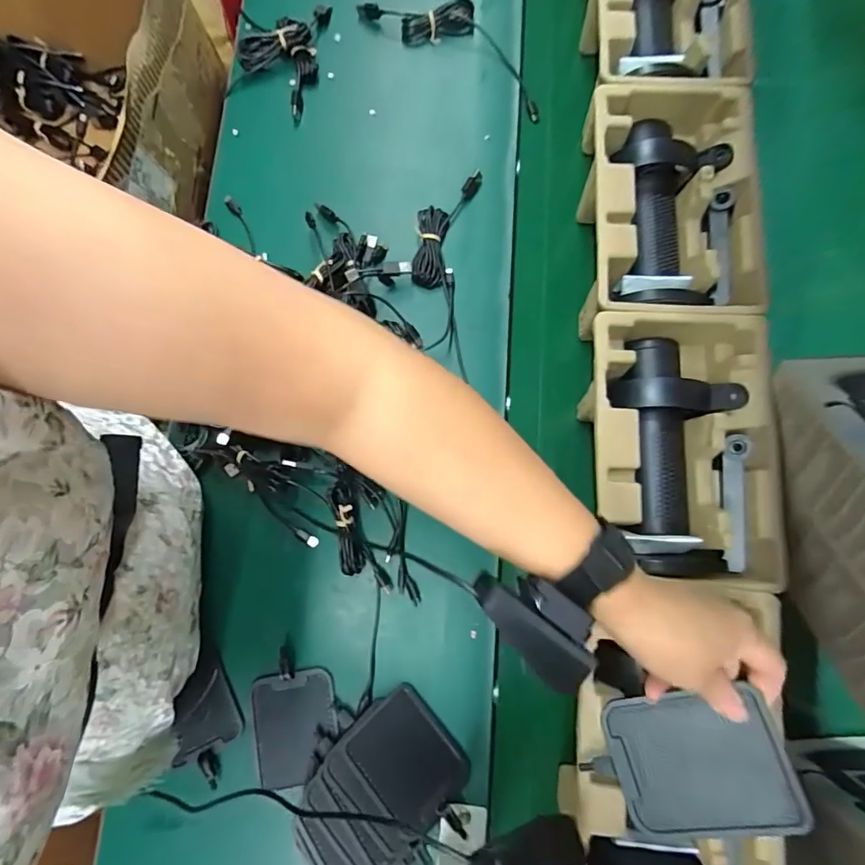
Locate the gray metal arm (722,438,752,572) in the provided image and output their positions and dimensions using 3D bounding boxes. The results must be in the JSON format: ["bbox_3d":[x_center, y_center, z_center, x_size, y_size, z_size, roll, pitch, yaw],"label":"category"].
[{"bbox_3d":[0.247,0.058,0.393,0.021,0.017,0.108,6,79,1],"label":"gray metal arm"}]

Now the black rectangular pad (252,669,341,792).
[{"bbox_3d":[-0.125,0.272,0.445,0.074,0.007,0.091,-11,79,-2],"label":"black rectangular pad"}]

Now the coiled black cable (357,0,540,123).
[{"bbox_3d":[0.037,-0.468,0.578,0.252,0.025,0.077,34,81,6],"label":"coiled black cable"}]

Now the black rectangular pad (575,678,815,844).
[{"bbox_3d":[0.160,0.209,0.305,0.112,0.013,0.075,-20,62,20],"label":"black rectangular pad"}]

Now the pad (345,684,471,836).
[{"bbox_3d":[-0.020,0.293,0.433,0.078,0.005,0.099,-40,80,-21],"label":"pad"}]

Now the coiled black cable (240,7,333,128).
[{"bbox_3d":[-0.182,-0.443,0.570,0.095,0.030,0.144,10,79,2],"label":"coiled black cable"}]

